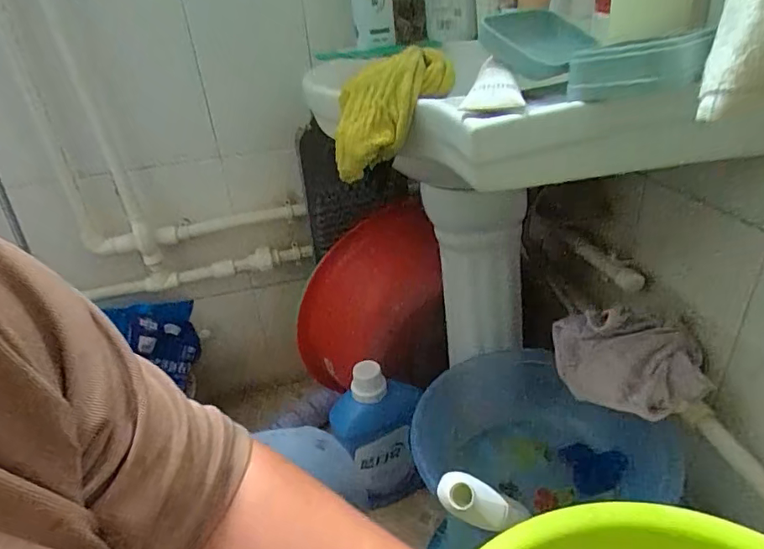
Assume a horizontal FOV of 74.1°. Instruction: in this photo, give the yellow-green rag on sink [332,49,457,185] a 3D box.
[{"bbox_3d":[0.013,-0.167,0.520,0.120,0.097,0.113,-2,30,5],"label":"yellow-green rag on sink"}]

